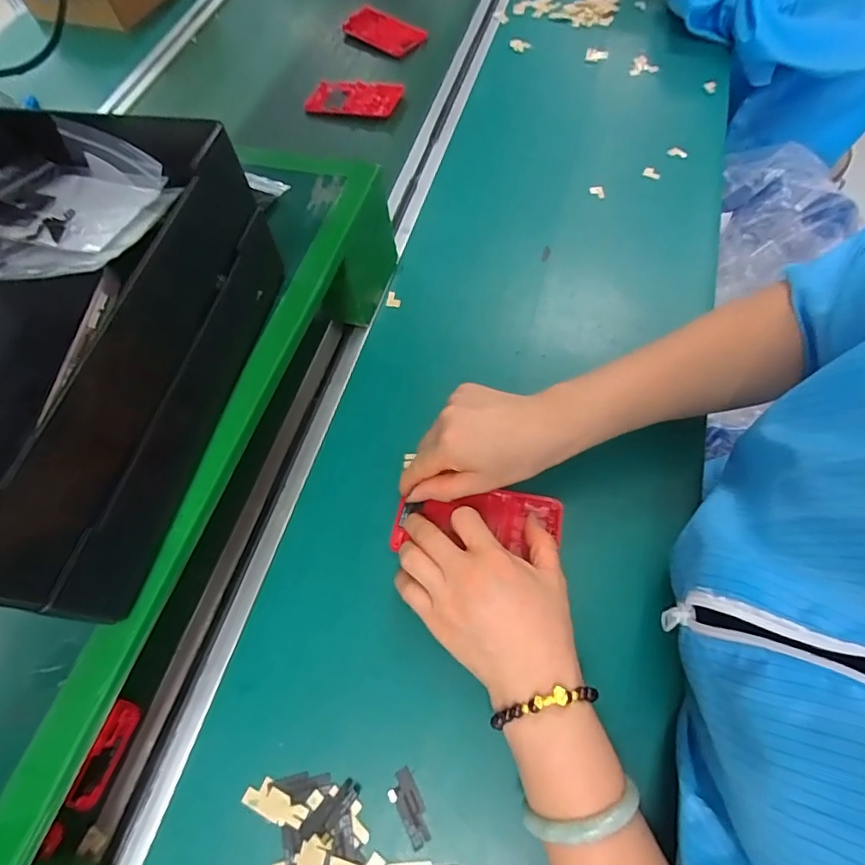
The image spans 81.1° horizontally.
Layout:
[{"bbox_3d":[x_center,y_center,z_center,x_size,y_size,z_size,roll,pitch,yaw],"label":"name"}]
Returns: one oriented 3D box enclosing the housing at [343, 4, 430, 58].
[{"bbox_3d":[-0.069,-0.575,0.727,0.124,0.014,0.062,38,72,21],"label":"housing"}]

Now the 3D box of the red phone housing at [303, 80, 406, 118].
[{"bbox_3d":[-0.103,-0.434,0.655,0.124,0.009,0.070,15,67,16],"label":"red phone housing"}]

